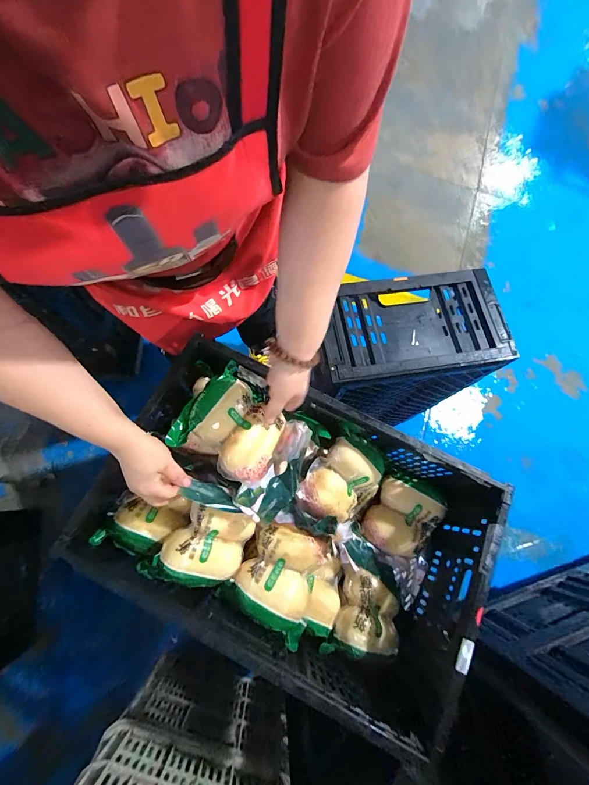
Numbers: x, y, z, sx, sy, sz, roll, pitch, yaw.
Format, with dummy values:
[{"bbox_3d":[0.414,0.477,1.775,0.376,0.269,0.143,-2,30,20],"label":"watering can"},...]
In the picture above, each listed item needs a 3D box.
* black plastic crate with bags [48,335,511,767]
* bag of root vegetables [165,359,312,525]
[{"bbox_3d":[-0.010,0.201,0.583,0.555,0.193,0.377,27,73,5],"label":"black plastic crate with bags"},{"bbox_3d":[-0.090,0.085,0.557,0.228,0.072,0.182,35,80,7],"label":"bag of root vegetables"}]

